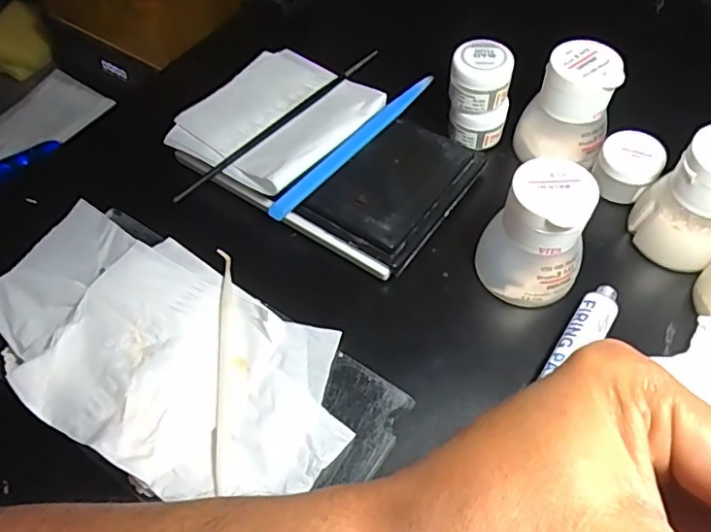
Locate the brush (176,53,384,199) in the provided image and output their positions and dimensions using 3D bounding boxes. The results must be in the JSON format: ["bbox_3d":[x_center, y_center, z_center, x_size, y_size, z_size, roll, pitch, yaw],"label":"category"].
[{"bbox_3d":[-0.041,-0.086,0.332,0.005,0.004,0.159,37,66,23],"label":"brush"}]

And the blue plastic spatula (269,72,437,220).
[{"bbox_3d":[0.001,-0.070,0.323,0.010,0.005,0.133,34,65,22],"label":"blue plastic spatula"}]

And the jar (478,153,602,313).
[{"bbox_3d":[0.086,-0.017,0.269,0.049,0.052,0.043,16,59,12],"label":"jar"}]

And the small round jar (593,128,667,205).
[{"bbox_3d":[0.150,-0.055,0.316,0.032,0.022,0.032,-1,57,2],"label":"small round jar"}]

